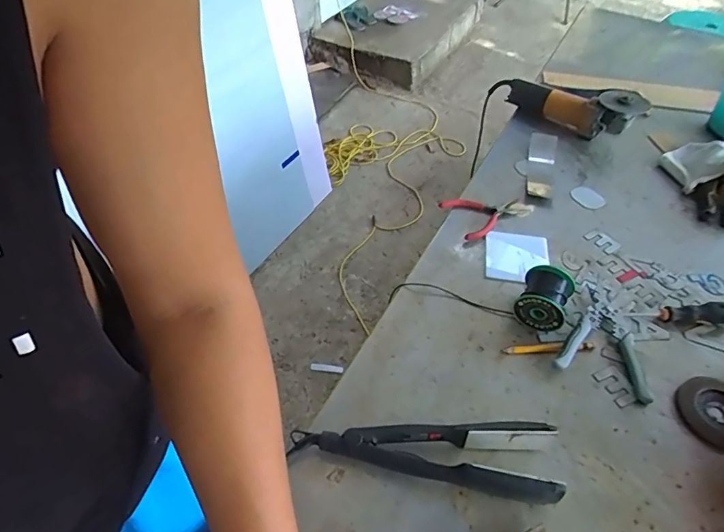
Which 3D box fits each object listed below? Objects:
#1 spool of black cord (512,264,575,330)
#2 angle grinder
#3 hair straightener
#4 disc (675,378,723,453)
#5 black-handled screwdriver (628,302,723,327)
[{"bbox_3d":[0.268,0.048,0.701,0.068,0.065,0.079,22,51,17],"label":"spool of black cord"},{"bbox_3d":[0.461,-0.360,1.034,0.282,0.096,0.109,28,53,23],"label":"angle grinder"},{"bbox_3d":[0.077,0.217,0.552,0.283,0.057,0.077,6,49,4],"label":"hair straightener"},{"bbox_3d":[0.465,0.191,0.616,0.084,0.011,0.097,-6,49,-7],"label":"disc"},{"bbox_3d":[0.484,0.073,0.707,0.158,0.025,0.029,-2,49,-4],"label":"black-handled screwdriver"}]

